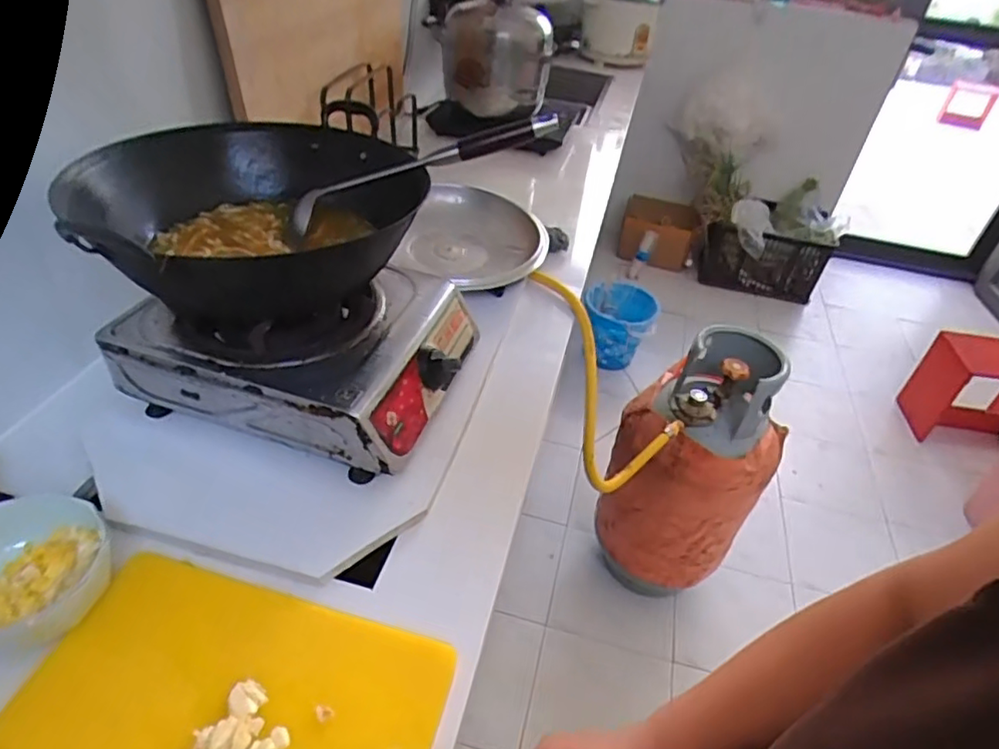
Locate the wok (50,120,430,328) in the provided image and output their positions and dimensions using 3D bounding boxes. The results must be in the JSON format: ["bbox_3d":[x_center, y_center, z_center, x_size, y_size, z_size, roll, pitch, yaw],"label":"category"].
[{"bbox_3d":[-0.251,-0.176,0.686,0.336,0.103,0.328,33,47,28],"label":"wok"}]

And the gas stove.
[{"bbox_3d":[-0.233,-0.040,0.776,0.358,0.117,0.285,15,41,10],"label":"gas stove"}]

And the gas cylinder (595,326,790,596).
[{"bbox_3d":[0.406,0.234,1.377,0.311,0.648,0.270,23,42,18],"label":"gas cylinder"}]

